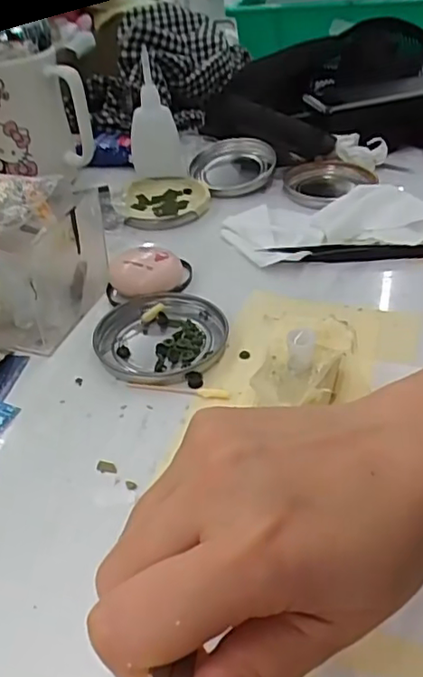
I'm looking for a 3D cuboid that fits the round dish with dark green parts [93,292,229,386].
[{"bbox_3d":[-0.032,-0.001,0.363,0.076,0.010,0.075,-2,38,2],"label":"round dish with dark green parts"}]

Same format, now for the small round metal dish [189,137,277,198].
[{"bbox_3d":[0.019,-0.158,0.543,0.075,0.023,0.088,-2,38,2],"label":"small round metal dish"}]

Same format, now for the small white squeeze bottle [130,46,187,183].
[{"bbox_3d":[-0.051,-0.198,0.538,0.038,0.100,0.043,19,43,25],"label":"small white squeeze bottle"}]

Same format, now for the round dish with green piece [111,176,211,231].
[{"bbox_3d":[-0.043,-0.118,0.507,0.078,0.012,0.081,-2,38,2],"label":"round dish with green piece"}]

